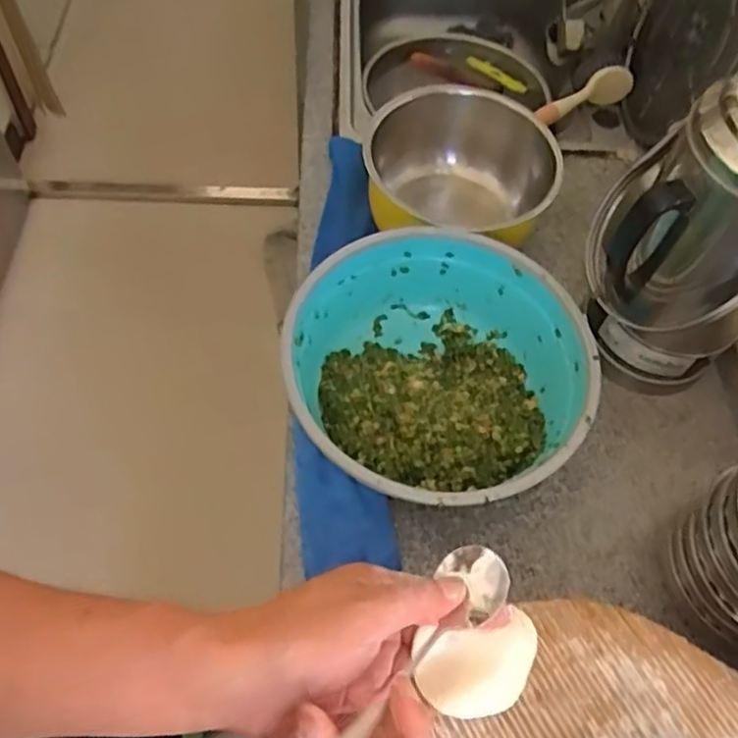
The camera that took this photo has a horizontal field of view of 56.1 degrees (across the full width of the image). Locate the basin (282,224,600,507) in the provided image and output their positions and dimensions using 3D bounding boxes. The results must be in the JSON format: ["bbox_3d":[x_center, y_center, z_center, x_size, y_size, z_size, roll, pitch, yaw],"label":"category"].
[{"bbox_3d":[0.071,0.009,0.697,0.280,0.115,0.279,2,60,-3],"label":"basin"}]

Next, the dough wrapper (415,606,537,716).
[{"bbox_3d":[0.061,0.163,0.380,0.069,0.013,0.049,-3,60,-3],"label":"dough wrapper"}]

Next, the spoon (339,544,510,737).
[{"bbox_3d":[0.014,0.151,0.342,0.036,0.026,0.160,39,54,19],"label":"spoon"}]

